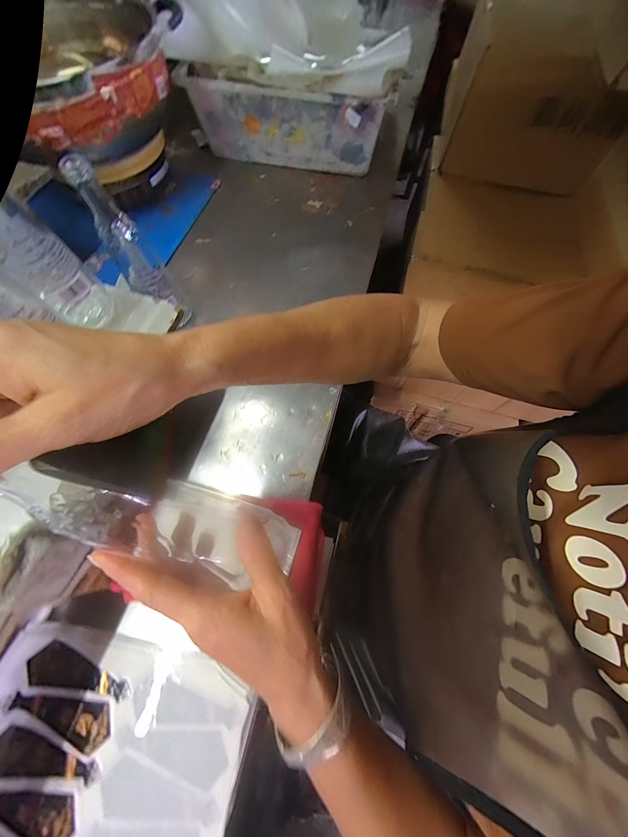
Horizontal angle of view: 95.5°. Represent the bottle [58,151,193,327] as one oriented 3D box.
[{"bbox_3d":[-0.229,-0.207,0.382,0.054,0.204,0.052,-30,68,-11],"label":"bottle"}]

